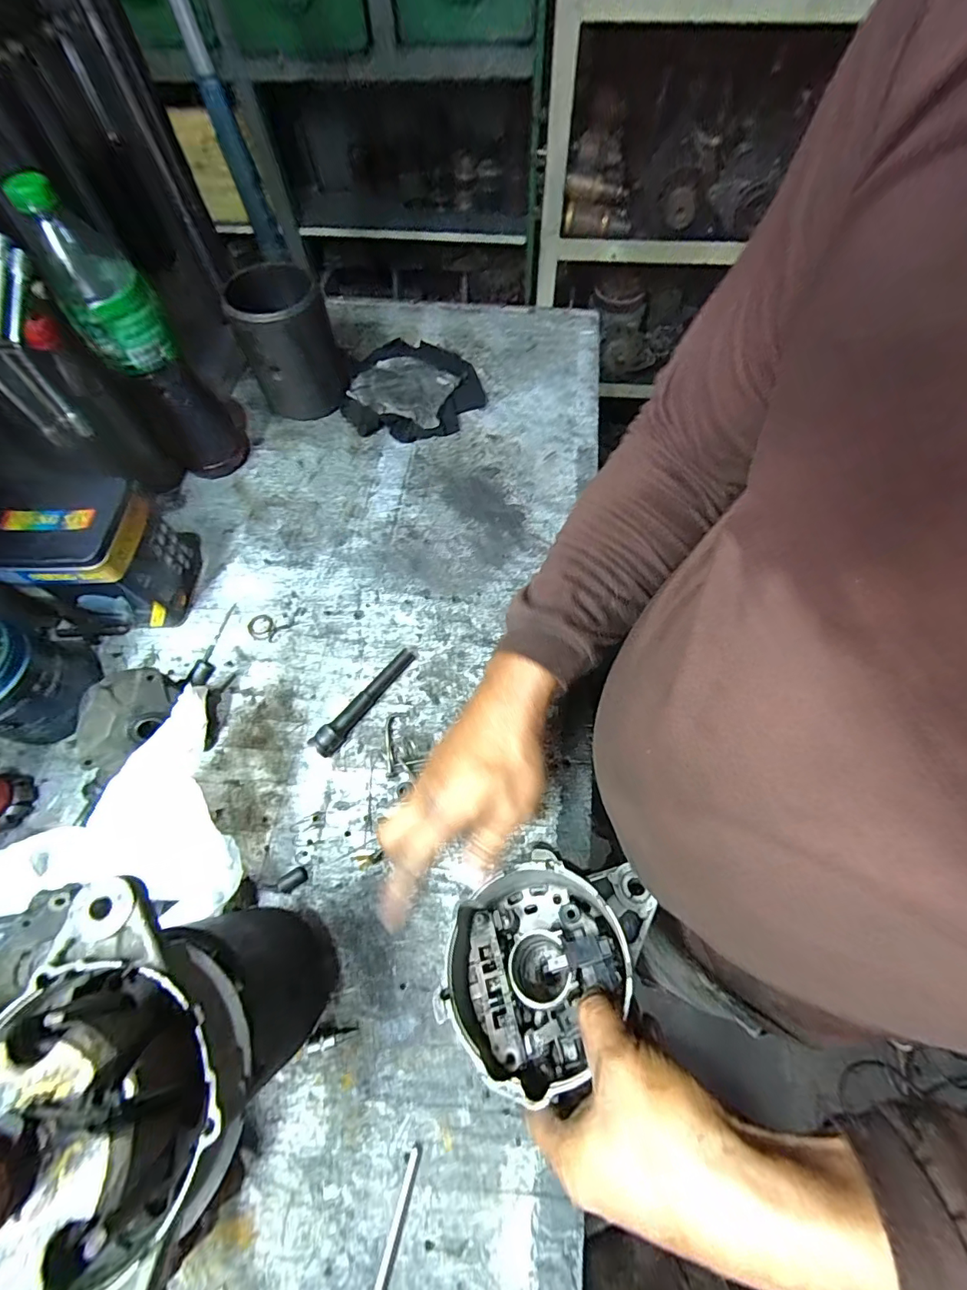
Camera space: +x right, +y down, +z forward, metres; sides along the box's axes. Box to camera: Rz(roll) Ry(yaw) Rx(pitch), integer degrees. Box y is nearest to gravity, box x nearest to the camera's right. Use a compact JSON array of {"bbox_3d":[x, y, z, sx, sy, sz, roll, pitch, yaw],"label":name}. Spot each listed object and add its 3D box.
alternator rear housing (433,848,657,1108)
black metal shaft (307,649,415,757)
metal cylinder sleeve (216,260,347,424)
[{"bbox_3d":[0.045,0.214,0.332,0.116,0.068,0.157,29,58,31],"label":"alternator rear housing"},{"bbox_3d":[-0.114,0.052,0.451,0.021,0.021,0.127,36,71,15],"label":"black metal shaft"},{"bbox_3d":[-0.238,-0.376,0.583,0.101,0.136,0.104,-15,66,-6],"label":"metal cylinder sleeve"}]

